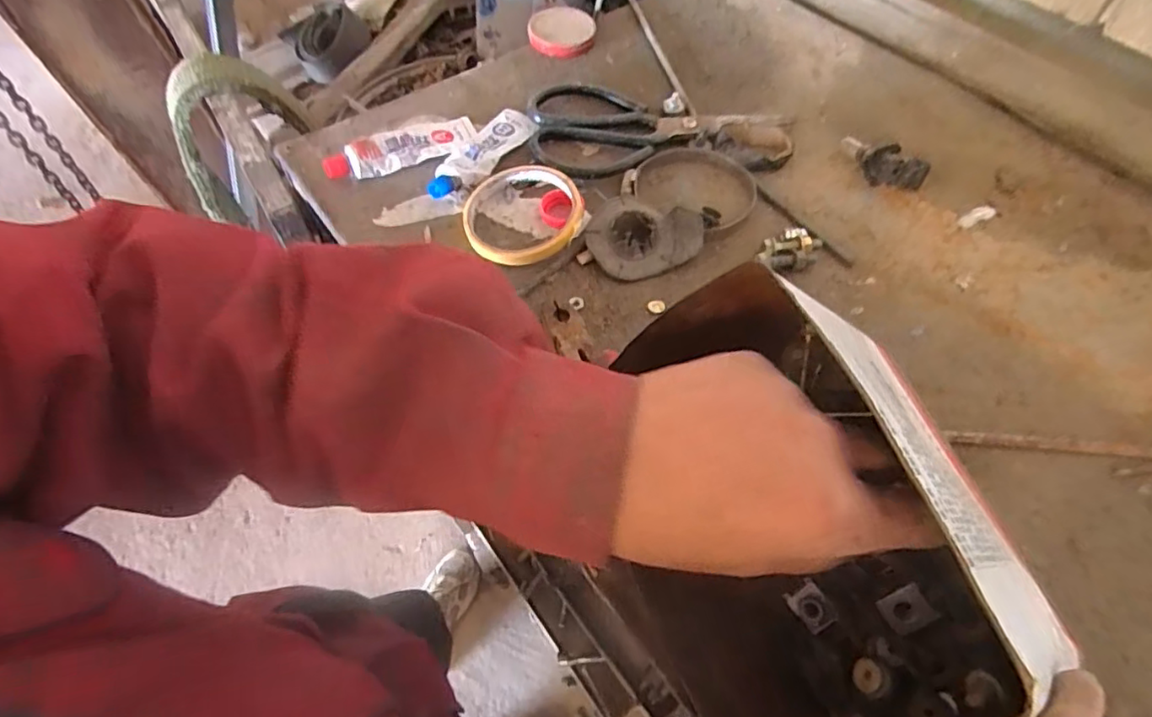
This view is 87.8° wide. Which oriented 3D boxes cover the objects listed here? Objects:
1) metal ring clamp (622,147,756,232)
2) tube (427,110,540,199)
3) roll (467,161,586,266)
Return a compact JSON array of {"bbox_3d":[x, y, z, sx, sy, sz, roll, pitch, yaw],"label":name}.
[{"bbox_3d":[0.092,-0.135,0.454,0.092,0.014,0.093,0,58,0],"label":"metal ring clamp"},{"bbox_3d":[-0.076,-0.165,0.472,0.039,0.016,0.123,29,62,17],"label":"tube"},{"bbox_3d":[-0.039,-0.106,0.436,0.084,0.019,0.087,0,58,0],"label":"roll"}]

